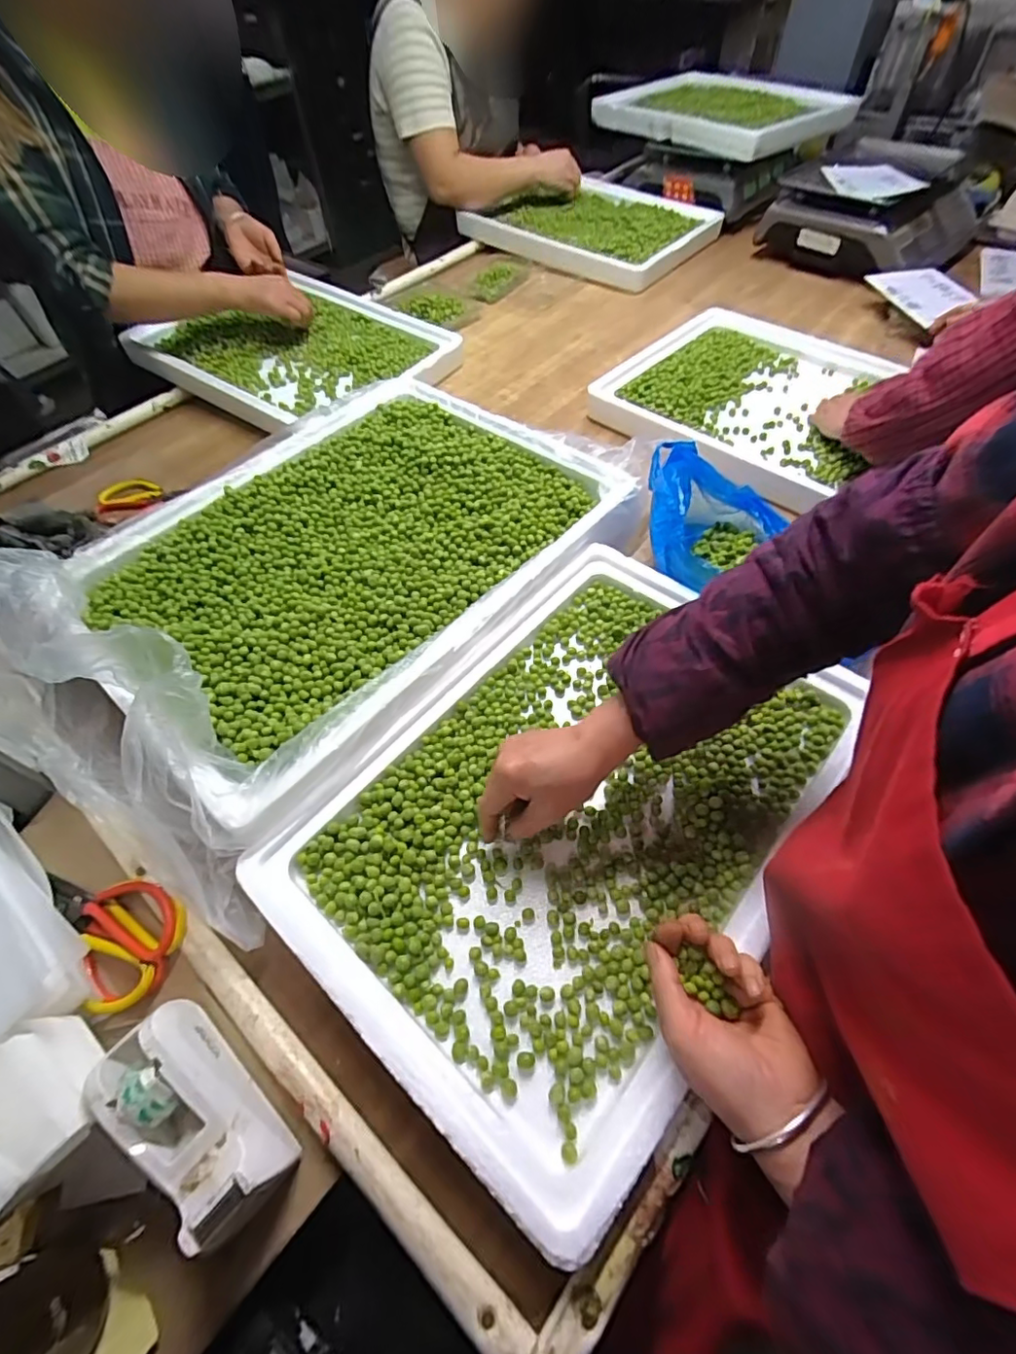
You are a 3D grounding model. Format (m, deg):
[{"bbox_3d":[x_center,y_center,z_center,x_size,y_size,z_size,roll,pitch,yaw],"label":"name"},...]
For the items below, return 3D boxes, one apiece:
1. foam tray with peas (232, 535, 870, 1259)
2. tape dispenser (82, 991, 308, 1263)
[{"bbox_3d":[0.067,0.097,0.493,0.346,0.030,0.499,34,64,23],"label":"foam tray with peas"},{"bbox_3d":[-0.205,0.285,0.355,0.138,0.081,0.059,35,65,23],"label":"tape dispenser"}]

